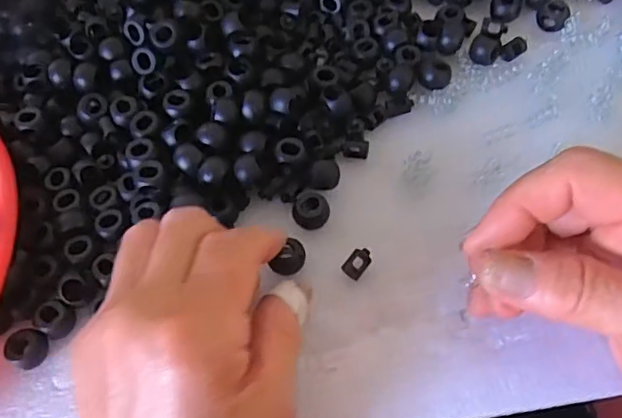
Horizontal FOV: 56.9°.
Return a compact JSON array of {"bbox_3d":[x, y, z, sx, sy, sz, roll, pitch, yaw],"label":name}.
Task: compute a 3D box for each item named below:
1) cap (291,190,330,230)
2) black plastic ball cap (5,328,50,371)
[{"bbox_3d":[0.001,-0.002,0.279,0.017,0.011,0.020,9,65,8],"label":"cap"},{"bbox_3d":[-0.125,0.061,0.254,0.016,0.010,0.016,-1,64,3],"label":"black plastic ball cap"}]

